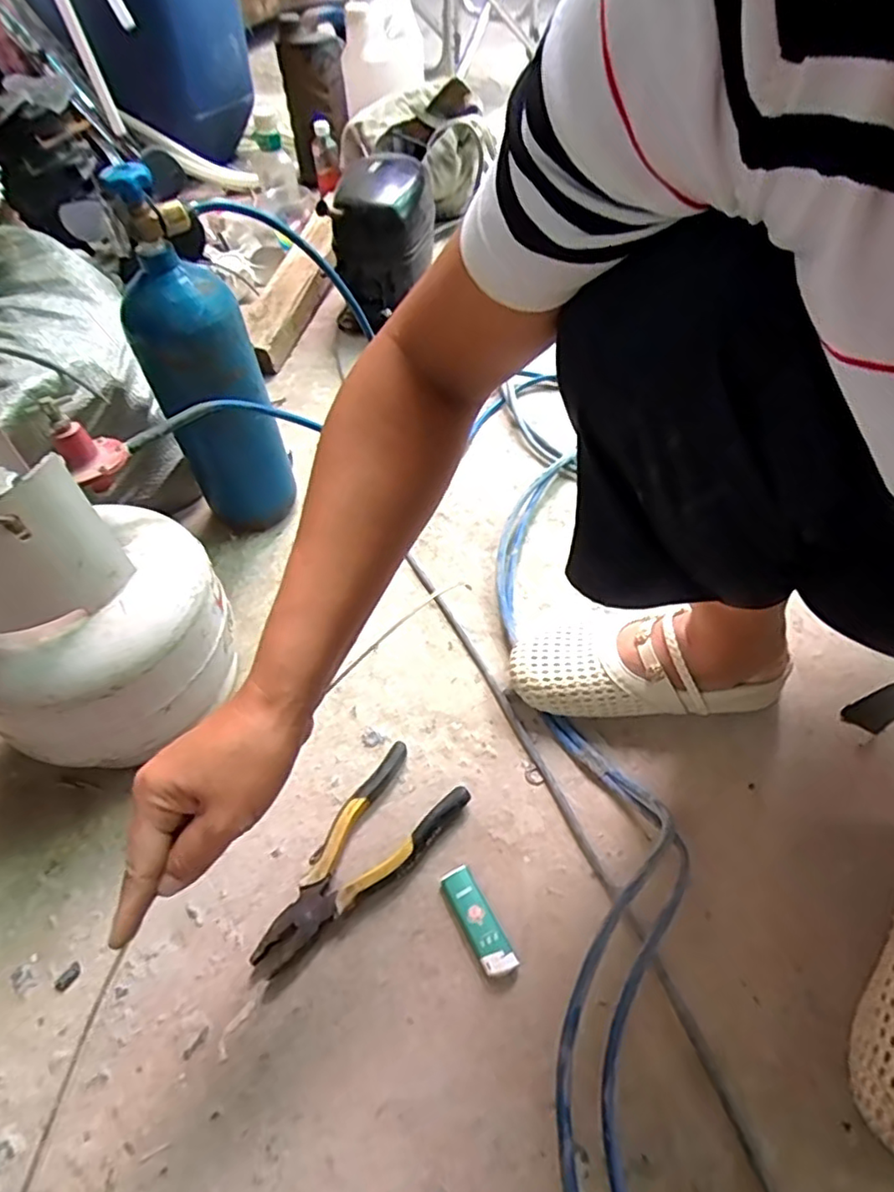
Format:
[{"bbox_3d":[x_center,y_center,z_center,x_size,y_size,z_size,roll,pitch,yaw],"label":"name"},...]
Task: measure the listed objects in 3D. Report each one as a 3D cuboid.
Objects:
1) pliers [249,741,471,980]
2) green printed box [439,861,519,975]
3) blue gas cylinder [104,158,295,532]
[{"bbox_3d":[-0.078,0.212,0.506,0.079,0.021,0.197,35,61,26],"label":"pliers"},{"bbox_3d":[0.023,0.248,0.482,0.024,0.015,0.081,-25,55,-16],"label":"green printed box"},{"bbox_3d":[-0.243,-0.217,0.635,0.106,0.359,0.117,-24,54,-14],"label":"blue gas cylinder"}]

